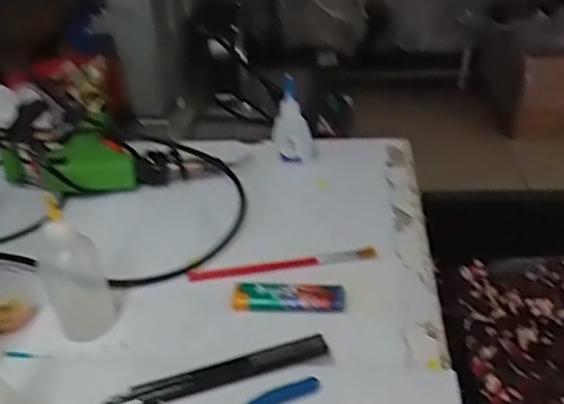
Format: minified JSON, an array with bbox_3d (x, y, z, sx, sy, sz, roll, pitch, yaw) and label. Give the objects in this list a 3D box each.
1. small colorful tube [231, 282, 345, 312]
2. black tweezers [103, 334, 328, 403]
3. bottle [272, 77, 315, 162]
[{"bbox_3d":[0.005,0.066,0.433,0.078,0.008,0.021,0,34,6],"label":"small colorful tube"},{"bbox_3d":[-0.041,0.105,0.373,0.140,0.010,0.019,-13,35,-13],"label":"black tweezers"},{"bbox_3d":[0.009,-0.077,0.573,0.036,0.086,0.019,1,34,7],"label":"bottle"}]

